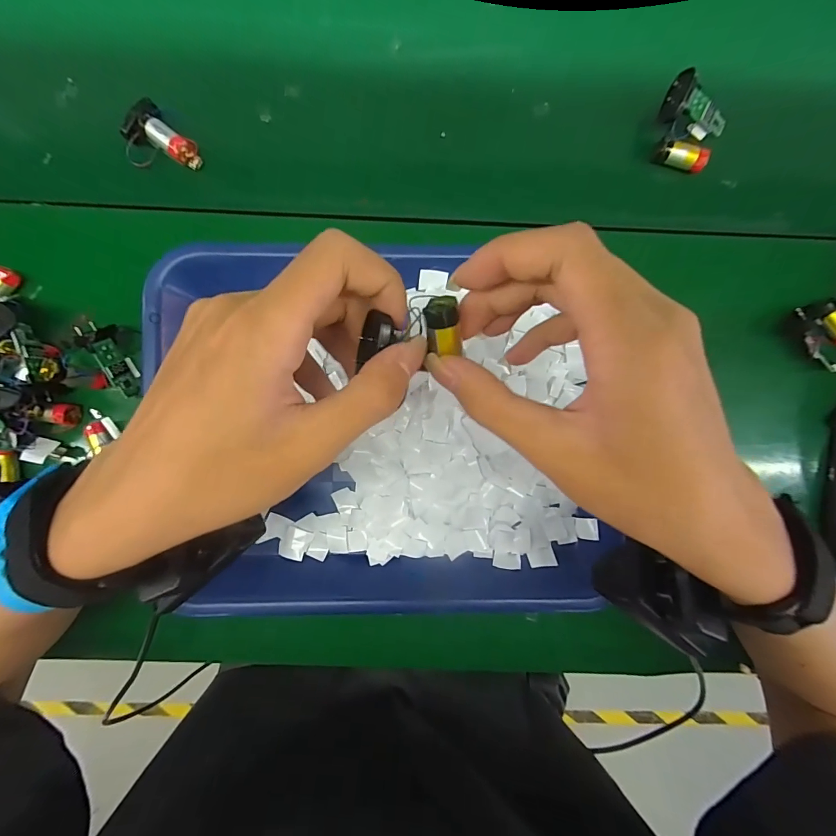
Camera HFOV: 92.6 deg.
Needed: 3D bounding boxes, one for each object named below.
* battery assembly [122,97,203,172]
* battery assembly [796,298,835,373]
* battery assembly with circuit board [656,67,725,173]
[{"bbox_3d":[-0.194,-0.202,0.298,0.048,0.019,0.041,44,90,-2],"label":"battery assembly"},{"bbox_3d":[0.307,-0.064,0.299,0.036,0.022,0.052,-35,92,0],"label":"battery assembly"},{"bbox_3d":[0.201,-0.215,0.300,0.055,0.034,0.045,32,90,-1],"label":"battery assembly with circuit board"}]

